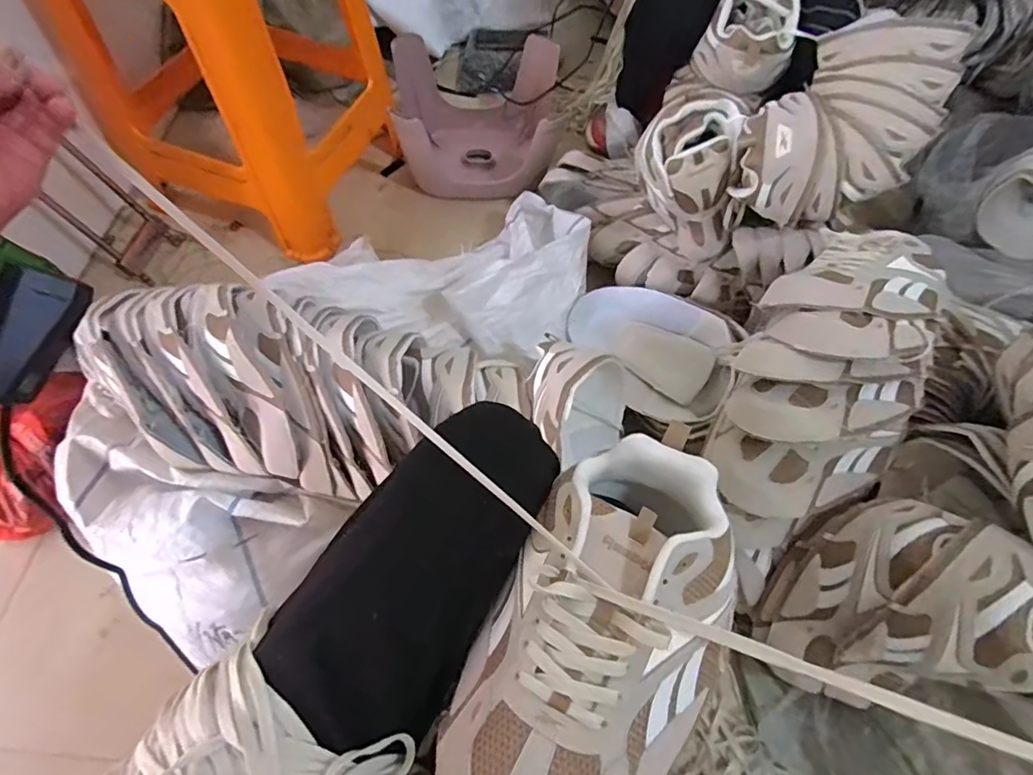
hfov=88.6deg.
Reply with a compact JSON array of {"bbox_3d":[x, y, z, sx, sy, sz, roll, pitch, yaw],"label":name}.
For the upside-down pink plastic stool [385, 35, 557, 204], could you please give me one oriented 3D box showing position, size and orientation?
[{"bbox_3d":[-0.082,-0.504,1.021,0.305,0.186,0.244,5,63,-1],"label":"upside-down pink plastic stool"}]

